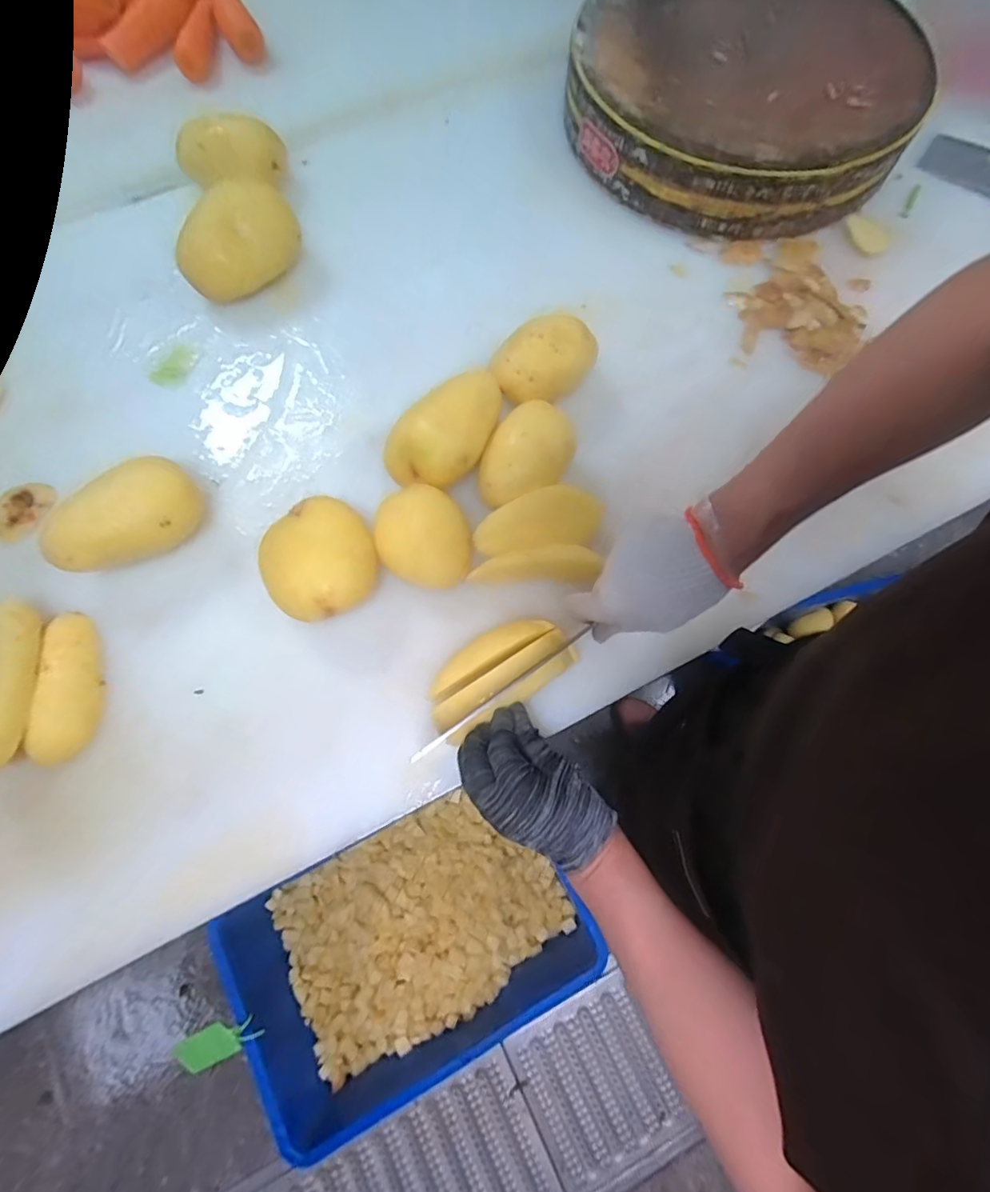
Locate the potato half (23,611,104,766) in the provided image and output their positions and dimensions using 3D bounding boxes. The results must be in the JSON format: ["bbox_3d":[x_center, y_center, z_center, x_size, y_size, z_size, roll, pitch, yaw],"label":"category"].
[{"bbox_3d":[-0.360,0.072,0.427,0.040,0.026,0.124,-4,74,-2],"label":"potato half"}]

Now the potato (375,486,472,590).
[{"bbox_3d":[-0.063,-0.051,0.466,0.081,0.062,0.083,0,74,-1],"label":"potato"}]

